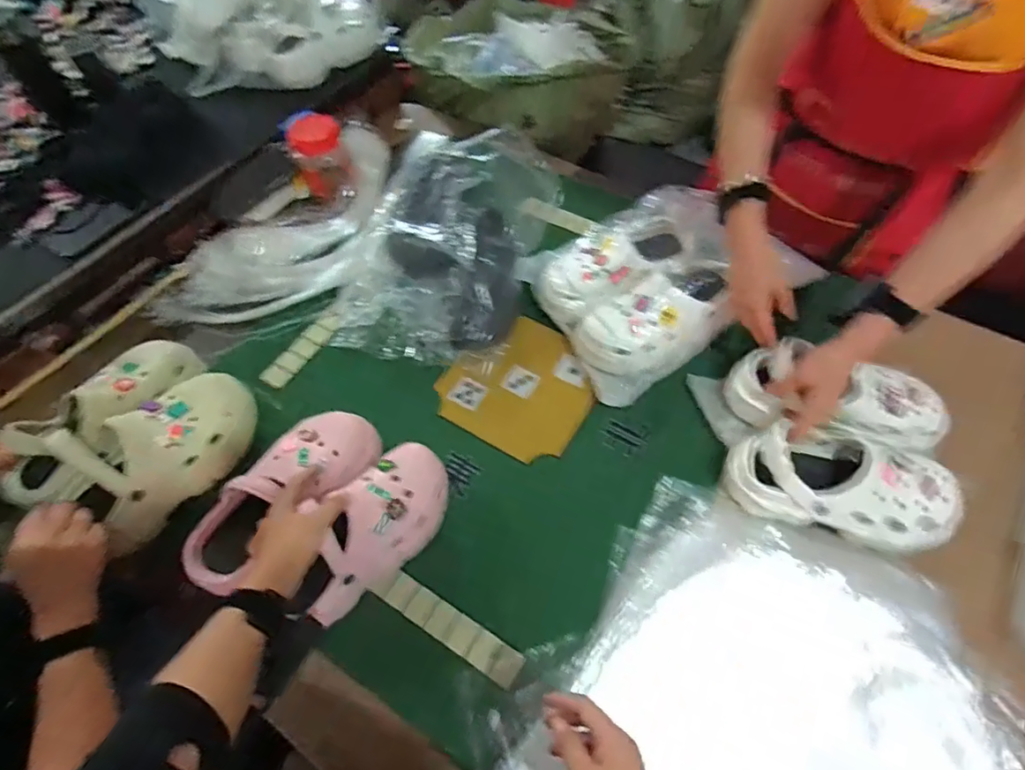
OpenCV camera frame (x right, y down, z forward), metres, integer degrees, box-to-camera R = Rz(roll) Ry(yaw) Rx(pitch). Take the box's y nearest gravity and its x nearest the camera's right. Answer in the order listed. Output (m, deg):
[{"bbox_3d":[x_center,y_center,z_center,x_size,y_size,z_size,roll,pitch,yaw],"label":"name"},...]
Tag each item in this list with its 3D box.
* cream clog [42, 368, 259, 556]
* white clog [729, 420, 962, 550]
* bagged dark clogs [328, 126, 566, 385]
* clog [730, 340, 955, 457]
[{"bbox_3d":[-0.455,0.082,0.692,0.122,0.136,0.255,23,63,14],"label":"cream clog"},{"bbox_3d":[0.399,0.128,0.652,0.252,0.085,0.111,9,60,6],"label":"white clog"},{"bbox_3d":[-0.110,-0.229,0.868,0.288,0.153,0.377,16,61,10],"label":"bagged dark clogs"},{"bbox_3d":[0.426,0.026,0.707,0.261,0.082,0.128,10,61,7],"label":"clog"}]

